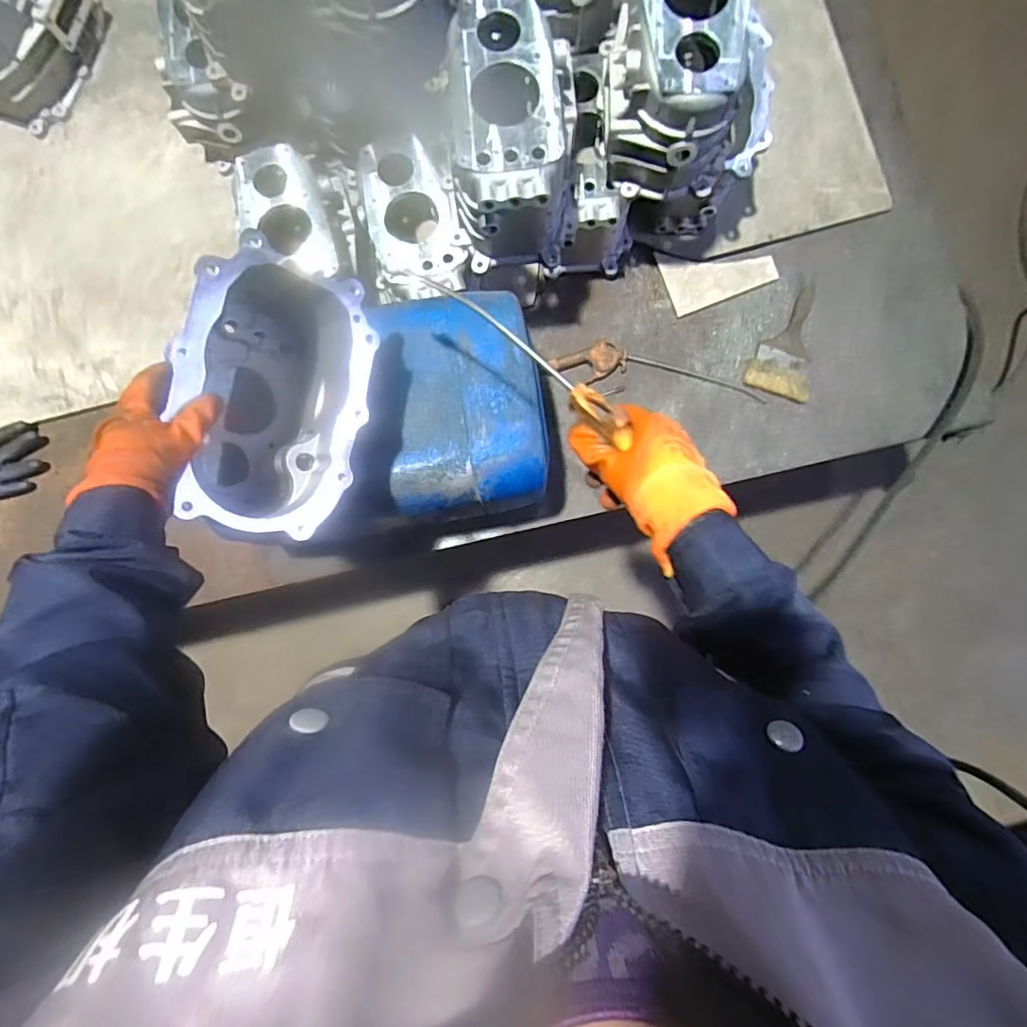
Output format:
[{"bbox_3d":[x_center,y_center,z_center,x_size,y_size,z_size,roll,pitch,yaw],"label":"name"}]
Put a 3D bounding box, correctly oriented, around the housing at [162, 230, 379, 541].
[{"bbox_3d":[-0.278,-0.129,0.612,0.183,0.174,0.294,16,81,-35],"label":"housing"}]

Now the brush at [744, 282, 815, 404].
[{"bbox_3d":[0.486,-0.300,0.937,0.108,0.023,0.214,26,85,3],"label":"brush"}]

